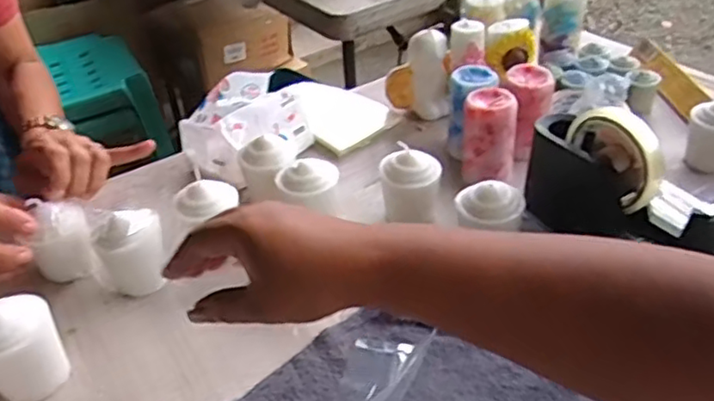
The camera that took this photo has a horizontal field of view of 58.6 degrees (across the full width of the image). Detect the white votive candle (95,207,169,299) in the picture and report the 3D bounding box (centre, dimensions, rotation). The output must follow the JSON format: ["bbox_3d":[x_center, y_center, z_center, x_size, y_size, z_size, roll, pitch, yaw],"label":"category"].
[{"bbox_3d":[-0.190,0.049,0.546,0.055,0.073,0.050,-17,40,-17],"label":"white votive candle"}]

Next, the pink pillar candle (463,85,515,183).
[{"bbox_3d":[0.135,-0.065,0.658,0.051,0.088,0.053,5,39,10],"label":"pink pillar candle"}]

